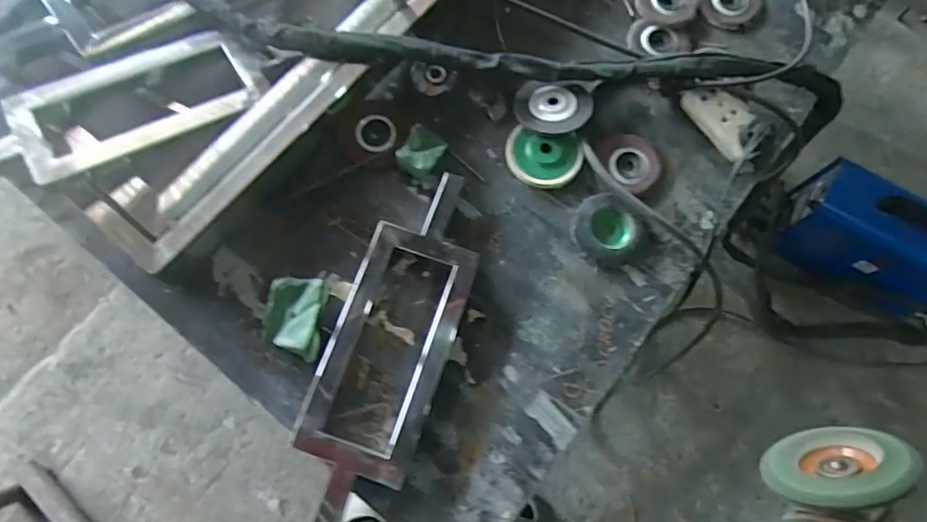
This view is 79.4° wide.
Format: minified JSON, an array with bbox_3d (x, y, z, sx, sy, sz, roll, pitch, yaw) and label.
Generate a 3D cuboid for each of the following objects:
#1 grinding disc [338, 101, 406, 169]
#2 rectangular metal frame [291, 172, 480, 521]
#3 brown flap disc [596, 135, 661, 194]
[{"bbox_3d":[-0.117,-0.164,0.721,0.086,0.006,0.090,5,73,-16],"label":"grinding disc"},{"bbox_3d":[-0.084,0.101,0.638,0.133,0.035,0.435,17,74,2],"label":"rectangular metal frame"},{"bbox_3d":[0.215,-0.127,0.723,0.080,0.020,0.076,1,75,-3],"label":"brown flap disc"}]

